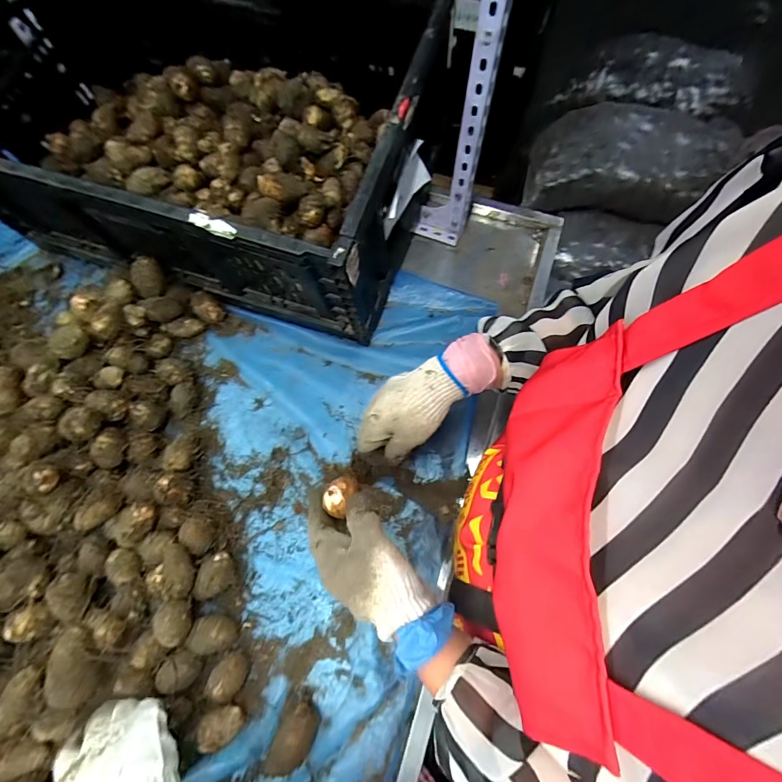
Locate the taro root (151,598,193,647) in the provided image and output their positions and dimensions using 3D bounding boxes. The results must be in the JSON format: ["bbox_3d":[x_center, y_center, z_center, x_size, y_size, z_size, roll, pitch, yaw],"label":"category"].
[{"bbox_3d":[-0.235,0.251,0.437,0.036,0.028,0.043,-14,67,-5],"label":"taro root"}]

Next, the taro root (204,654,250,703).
[{"bbox_3d":[-0.175,0.306,0.433,0.033,0.029,0.042,20,70,9],"label":"taro root"}]

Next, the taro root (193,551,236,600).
[{"bbox_3d":[-0.205,0.215,0.474,0.042,0.035,0.045,0,68,0],"label":"taro root"}]

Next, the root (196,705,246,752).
[{"bbox_3d":[-0.176,0.347,0.421,0.046,0.028,0.031,-36,72,-13],"label":"root"}]

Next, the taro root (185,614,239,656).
[{"bbox_3d":[-0.197,0.270,0.448,0.049,0.036,0.035,2,68,1],"label":"taro root"}]

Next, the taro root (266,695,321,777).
[{"bbox_3d":[-0.102,0.360,0.414,0.041,0.035,0.073,18,69,8],"label":"taro root"}]

